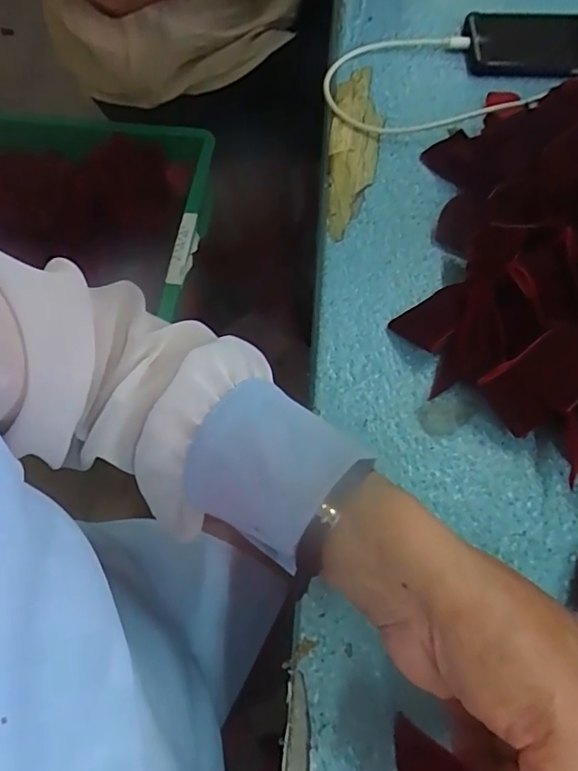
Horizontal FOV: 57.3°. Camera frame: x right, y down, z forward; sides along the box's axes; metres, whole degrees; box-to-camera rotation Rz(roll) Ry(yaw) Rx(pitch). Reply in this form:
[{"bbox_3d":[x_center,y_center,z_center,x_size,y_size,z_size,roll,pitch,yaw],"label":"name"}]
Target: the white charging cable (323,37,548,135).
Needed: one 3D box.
[{"bbox_3d":[0.113,-0.260,0.449,0.163,0.015,0.131,-13,65,-6],"label":"white charging cable"}]

